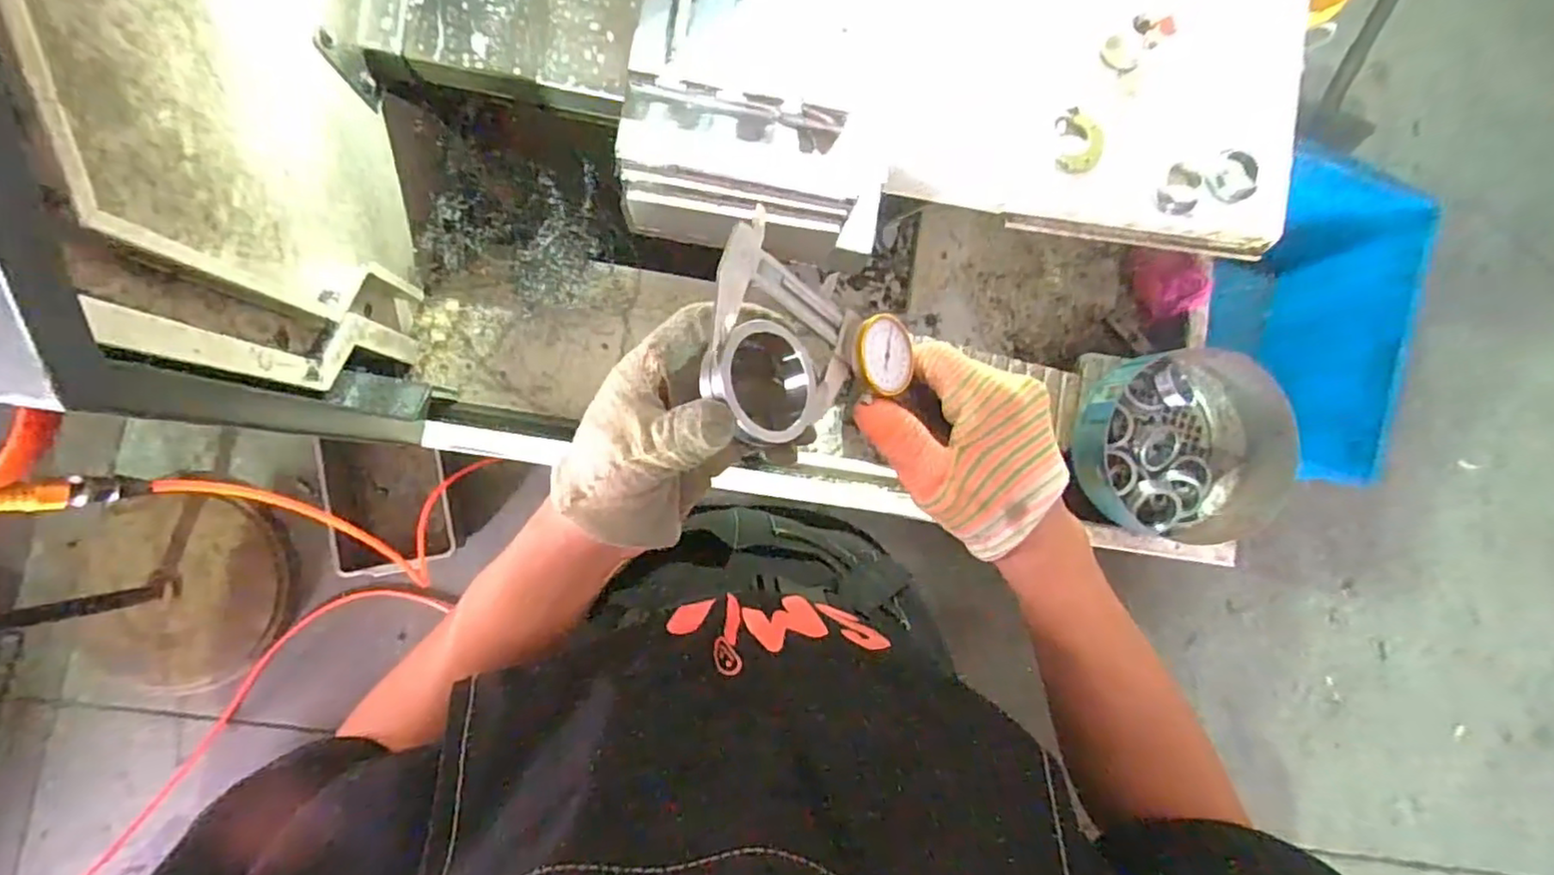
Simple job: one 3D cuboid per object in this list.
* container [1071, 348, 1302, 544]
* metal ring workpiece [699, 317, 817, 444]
[{"bbox_3d":[0.423,0.012,0.694,0.204,0.103,0.196,0,86,-5],"label":"container"},{"bbox_3d":[-0.005,-0.023,0.276,0.051,0.014,0.051,-1,92,-27],"label":"metal ring workpiece"}]

